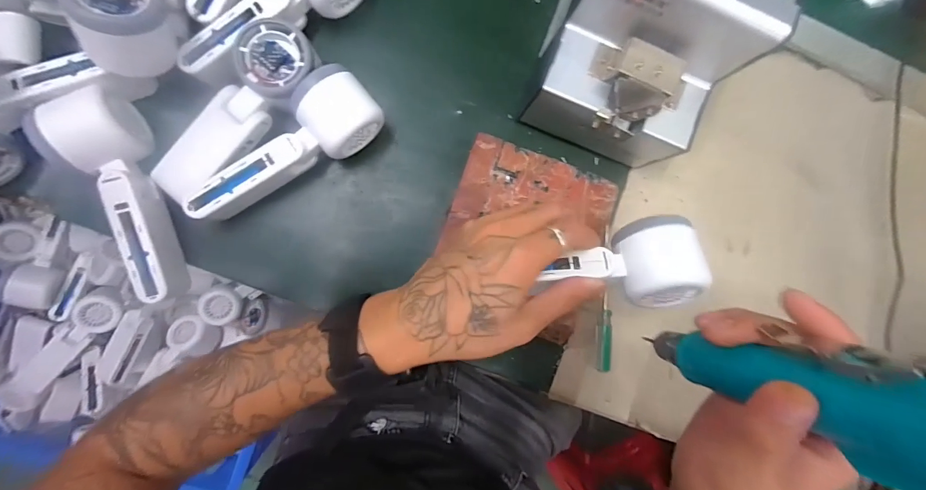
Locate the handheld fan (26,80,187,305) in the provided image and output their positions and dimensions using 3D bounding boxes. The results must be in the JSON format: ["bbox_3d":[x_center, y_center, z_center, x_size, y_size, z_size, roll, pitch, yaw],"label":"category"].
[{"bbox_3d":[-0.270,-0.034,0.311,0.057,0.051,0.166,-13,91,-6],"label":"handheld fan"}]

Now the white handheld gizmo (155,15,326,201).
[{"bbox_3d":[-0.179,-0.100,0.321,0.064,0.052,0.160,33,86,-4],"label":"white handheld gizmo"}]

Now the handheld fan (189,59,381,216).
[{"bbox_3d":[-0.141,-0.070,0.325,0.164,0.055,0.057,-43,93,-5],"label":"handheld fan"}]

